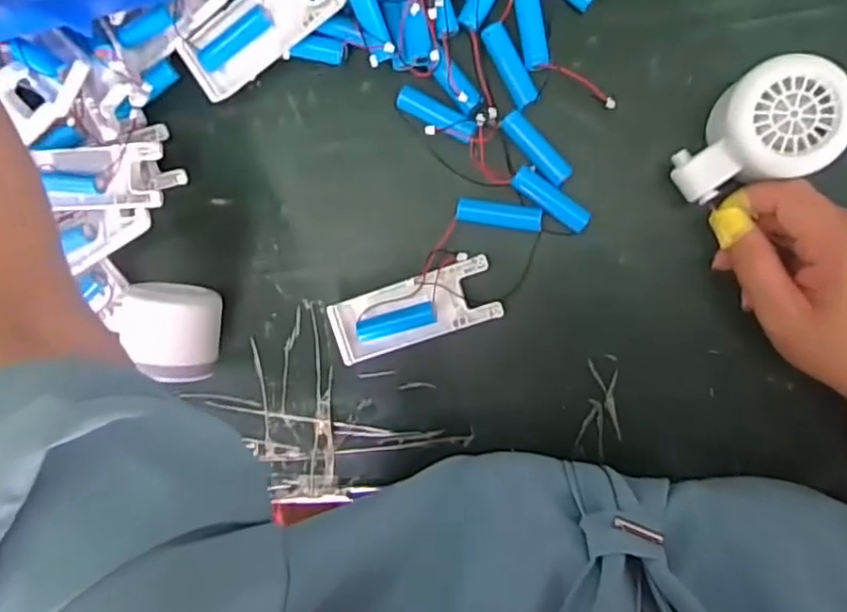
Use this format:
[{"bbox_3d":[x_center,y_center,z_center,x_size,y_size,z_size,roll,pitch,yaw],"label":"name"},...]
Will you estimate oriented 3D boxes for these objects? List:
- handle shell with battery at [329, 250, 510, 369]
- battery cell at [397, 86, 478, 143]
[{"bbox_3d":[-0.006,0.003,0.403,0.104,0.019,0.040,-18,93,12],"label":"handle shell with battery"},{"bbox_3d":[0.007,-0.113,0.377,0.051,0.011,0.017,30,101,6],"label":"battery cell"}]

